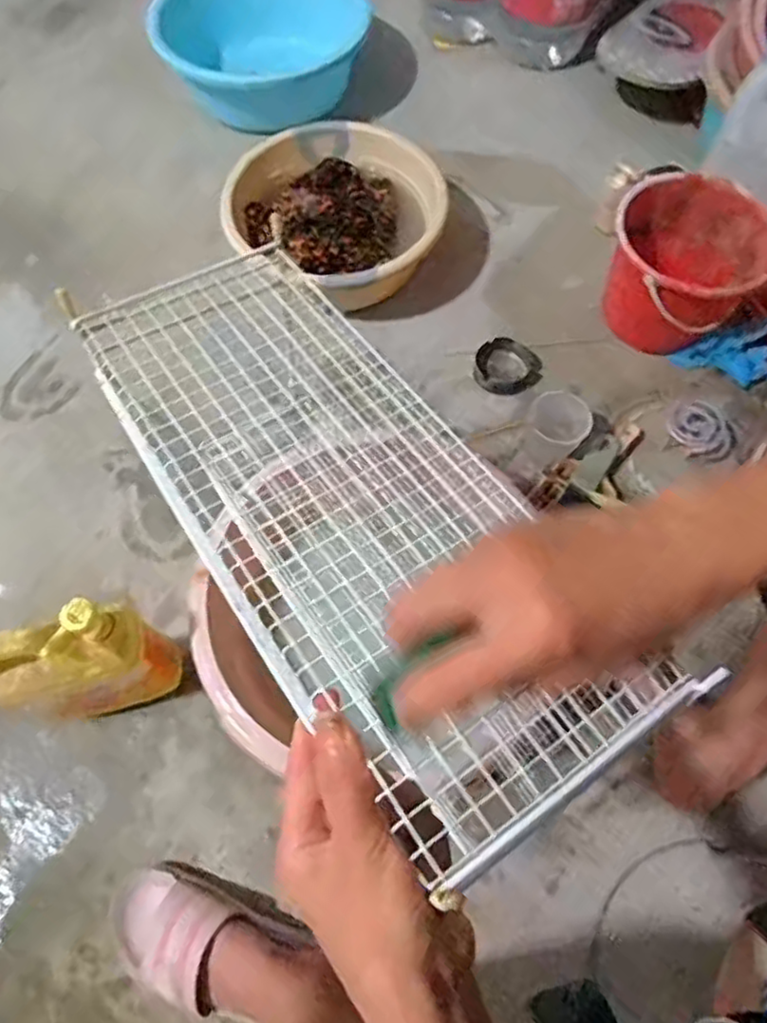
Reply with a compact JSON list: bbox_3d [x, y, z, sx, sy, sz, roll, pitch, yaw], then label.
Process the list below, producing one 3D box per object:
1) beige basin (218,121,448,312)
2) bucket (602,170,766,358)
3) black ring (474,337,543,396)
[{"bbox_3d":[-0.082,-0.439,0.989,0.327,0.108,0.297,30,70,11],"label":"beige basin"},{"bbox_3d":[0.407,-0.335,0.918,0.198,0.164,0.205,0,65,0],"label":"bucket"},{"bbox_3d":[0.178,-0.206,0.944,0.094,0.031,0.080,13,68,5],"label":"black ring"}]

